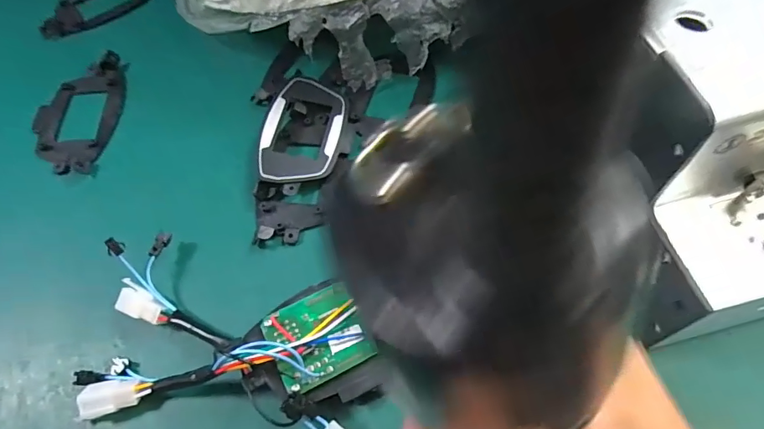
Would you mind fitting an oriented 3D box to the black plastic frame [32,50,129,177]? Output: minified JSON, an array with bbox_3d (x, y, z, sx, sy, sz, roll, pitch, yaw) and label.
[{"bbox_3d":[-0.256,-0.083,0.389,0.072,0.013,0.122,-7,61,1],"label":"black plastic frame"}]

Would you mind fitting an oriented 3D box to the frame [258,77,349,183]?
[{"bbox_3d":[-0.059,-0.065,0.362,0.059,0.019,0.100,3,61,7],"label":"frame"}]

